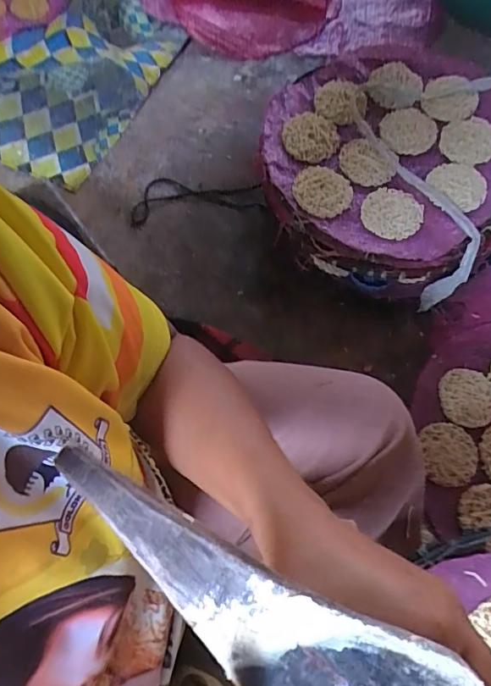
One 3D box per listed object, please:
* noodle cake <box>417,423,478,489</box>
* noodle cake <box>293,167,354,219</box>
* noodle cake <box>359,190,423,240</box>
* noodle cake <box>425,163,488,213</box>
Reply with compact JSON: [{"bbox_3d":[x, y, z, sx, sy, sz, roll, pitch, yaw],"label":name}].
[{"bbox_3d":[0.259,0.142,0.623,0.067,0.012,0.077,-3,66,-2],"label":"noodle cake"},{"bbox_3d":[0.103,-0.203,0.656,0.077,0.018,0.086,13,66,6],"label":"noodle cake"},{"bbox_3d":[0.188,-0.167,0.632,0.077,0.020,0.078,0,66,0],"label":"noodle cake"},{"bbox_3d":[0.280,-0.207,0.647,0.075,0.008,0.087,12,66,5],"label":"noodle cake"}]

